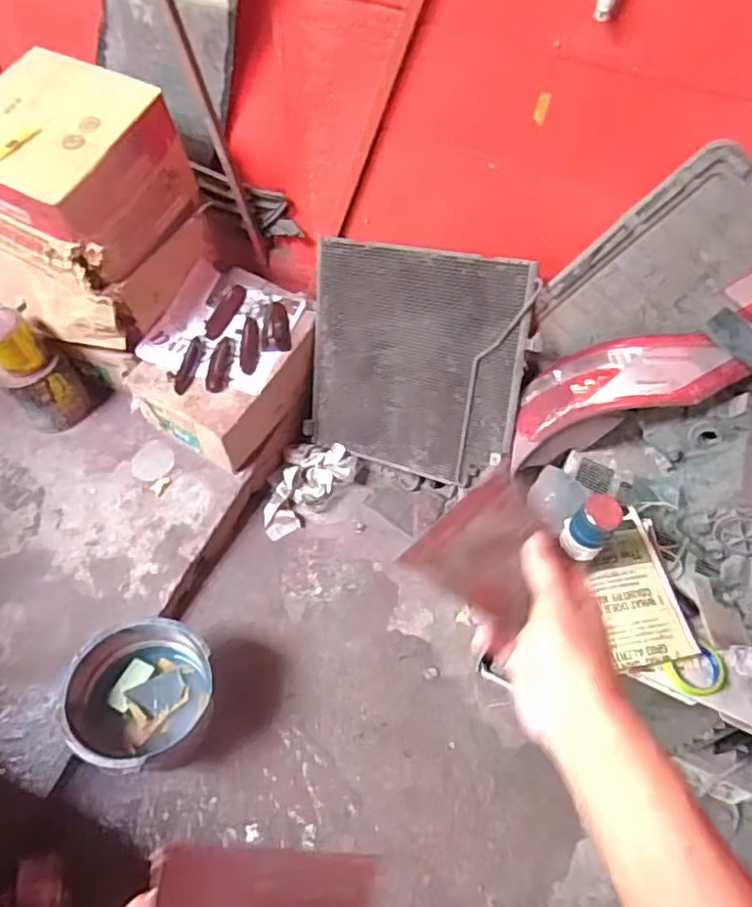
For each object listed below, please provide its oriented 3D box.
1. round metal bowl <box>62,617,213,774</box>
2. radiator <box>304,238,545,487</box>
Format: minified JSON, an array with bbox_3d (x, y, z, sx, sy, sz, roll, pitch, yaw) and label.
[{"bbox_3d":[-0.468,0.489,1.292,0.248,0.209,0.269,1,55,-2],"label":"round metal bowl"},{"bbox_3d":[0.073,-0.199,1.501,0.539,0.528,0.034,17,31,25],"label":"radiator"}]

